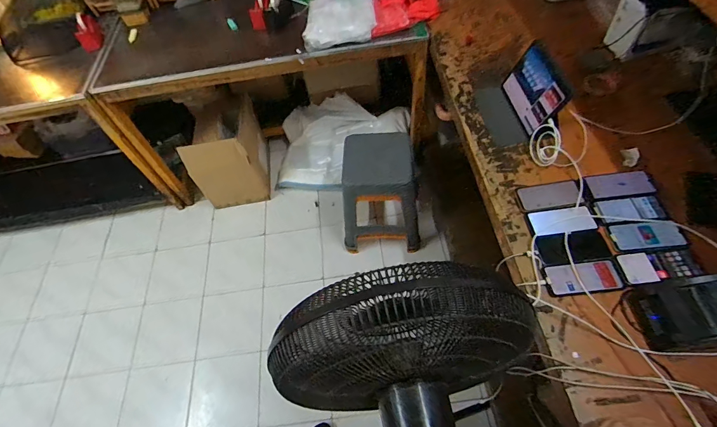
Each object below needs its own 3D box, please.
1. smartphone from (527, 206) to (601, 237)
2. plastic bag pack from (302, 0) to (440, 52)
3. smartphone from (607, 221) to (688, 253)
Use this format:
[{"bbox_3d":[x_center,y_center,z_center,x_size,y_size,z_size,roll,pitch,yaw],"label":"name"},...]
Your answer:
[{"bbox_3d":[0.522,0.019,0.937,0.161,0.011,0.071,-8,60,5],"label":"smartphone"},{"bbox_3d":[0.062,-0.786,1.450,0.575,0.096,0.268,-12,57,-1],"label":"plastic bag pack"},{"bbox_3d":[0.707,0.057,0.896,0.160,0.013,0.077,-7,62,8],"label":"smartphone"}]

